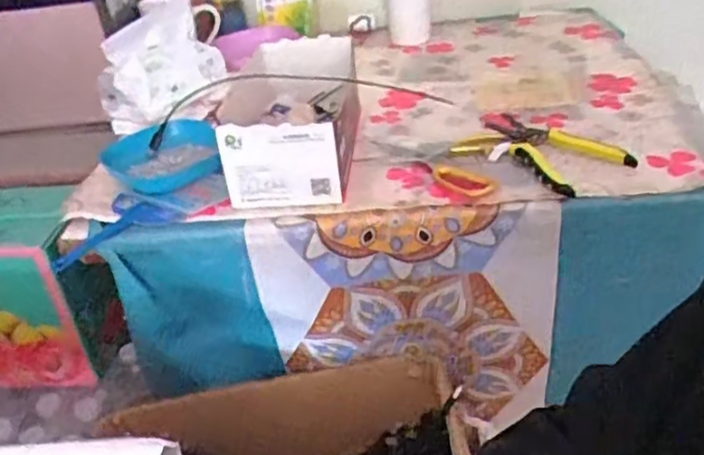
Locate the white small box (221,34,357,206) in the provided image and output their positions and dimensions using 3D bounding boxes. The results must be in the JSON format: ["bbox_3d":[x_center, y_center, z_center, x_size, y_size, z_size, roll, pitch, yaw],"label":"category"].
[{"bbox_3d":[-0.076,-0.135,0.807,0.165,0.096,0.271,-3,34,6],"label":"white small box"}]

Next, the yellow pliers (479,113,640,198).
[{"bbox_3d":[0.212,-0.093,0.749,0.092,0.014,0.184,-19,36,-18],"label":"yellow pliers"}]

